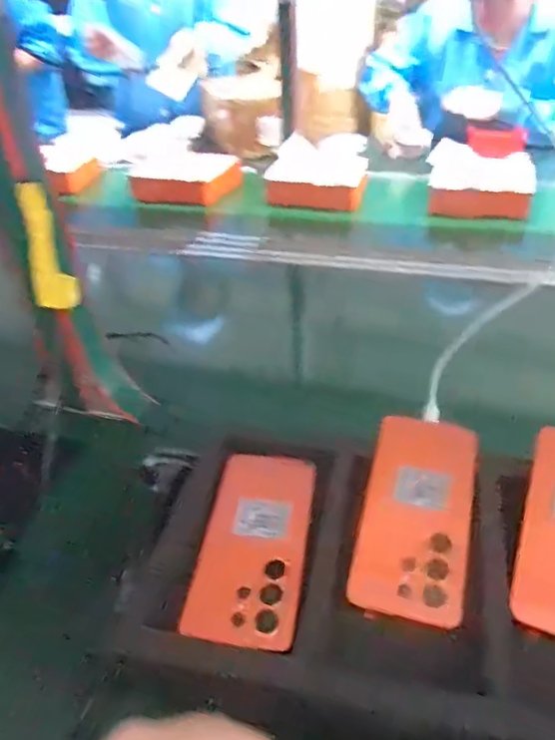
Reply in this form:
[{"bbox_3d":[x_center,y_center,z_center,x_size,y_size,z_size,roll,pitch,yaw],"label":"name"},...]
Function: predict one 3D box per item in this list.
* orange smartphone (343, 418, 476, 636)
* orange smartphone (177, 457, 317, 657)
[{"bbox_3d":[0.108,0.106,0.451,0.079,0.009,0.165,8,50,15],"label":"orange smartphone"},{"bbox_3d":[-0.017,0.129,0.452,0.077,0.006,0.164,4,39,9],"label":"orange smartphone"}]

